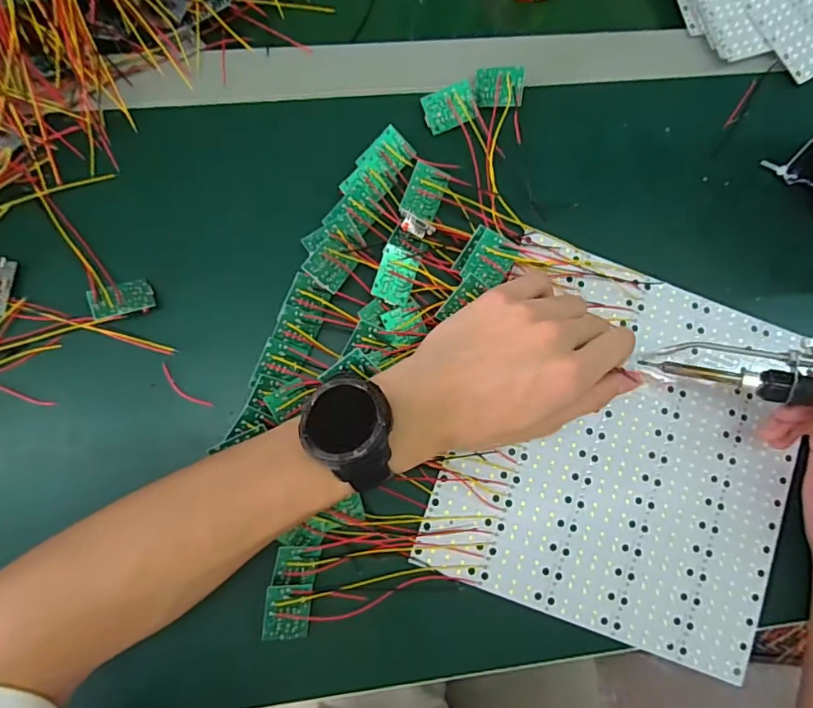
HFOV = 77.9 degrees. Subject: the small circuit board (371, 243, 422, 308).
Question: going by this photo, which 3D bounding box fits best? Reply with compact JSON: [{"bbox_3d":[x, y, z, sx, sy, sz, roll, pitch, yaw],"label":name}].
[{"bbox_3d":[-0.007,-0.050,0.324,0.026,0.004,0.034,18,85,-22],"label":"small circuit board"}]

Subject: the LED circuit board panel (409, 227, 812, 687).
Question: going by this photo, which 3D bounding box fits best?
[{"bbox_3d":[0.151,0.062,0.340,0.224,0.004,0.235,21,81,-1],"label":"LED circuit board panel"}]

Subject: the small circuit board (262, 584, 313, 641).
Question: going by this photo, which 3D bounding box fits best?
[{"bbox_3d":[-0.071,0.155,0.301,0.027,0.004,0.034,8,98,-17],"label":"small circuit board"}]

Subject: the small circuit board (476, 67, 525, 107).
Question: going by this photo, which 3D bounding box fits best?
[{"bbox_3d":[0.066,-0.190,0.358,0.035,0.004,0.027,13,97,21],"label":"small circuit board"}]

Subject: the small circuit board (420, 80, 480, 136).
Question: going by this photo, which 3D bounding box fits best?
[{"bbox_3d":[0.031,-0.174,0.356,0.036,0.004,0.026,-18,105,12],"label":"small circuit board"}]

